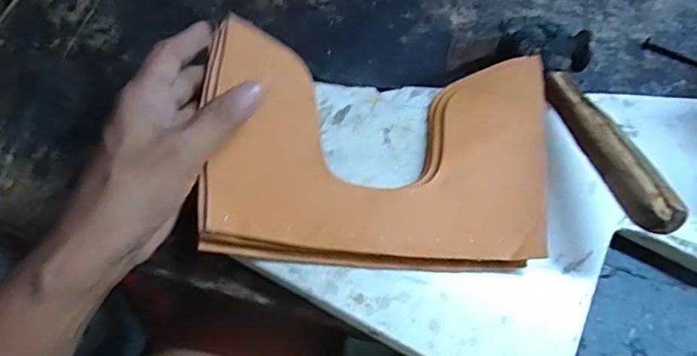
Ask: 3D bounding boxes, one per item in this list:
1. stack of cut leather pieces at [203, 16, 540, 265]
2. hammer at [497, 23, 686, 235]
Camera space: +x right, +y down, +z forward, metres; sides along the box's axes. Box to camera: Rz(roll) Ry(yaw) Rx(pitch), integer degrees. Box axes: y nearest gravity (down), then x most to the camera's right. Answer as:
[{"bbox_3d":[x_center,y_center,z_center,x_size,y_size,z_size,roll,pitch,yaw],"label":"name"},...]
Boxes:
[{"bbox_3d":[0.019,-0.016,0.311,0.203,0.026,0.135,6,77,-8],"label":"stack of cut leather pieces"},{"bbox_3d":[0.150,-0.040,0.322,0.069,0.027,0.176,-3,47,-4],"label":"hammer"}]

